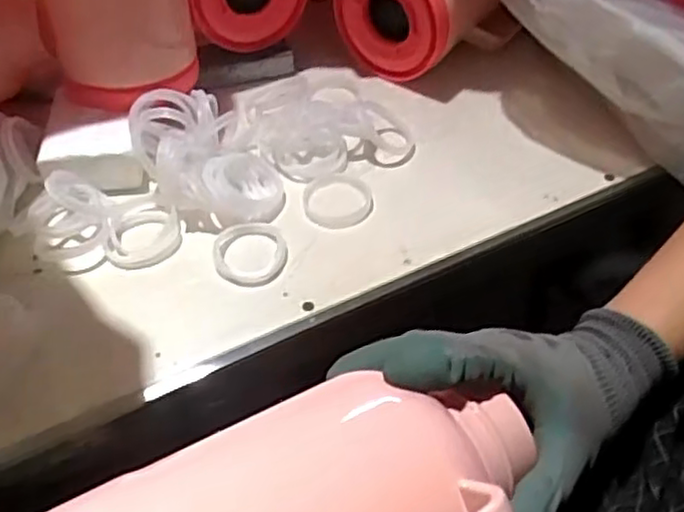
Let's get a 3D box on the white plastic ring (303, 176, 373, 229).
[{"bbox_3d":[-0.005,-0.053,0.682,0.066,0.004,0.071,-1,49,1],"label":"white plastic ring"}]

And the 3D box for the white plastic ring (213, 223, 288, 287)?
[{"bbox_3d":[-0.082,-0.003,0.636,0.066,0.007,0.070,-1,49,1],"label":"white plastic ring"}]

